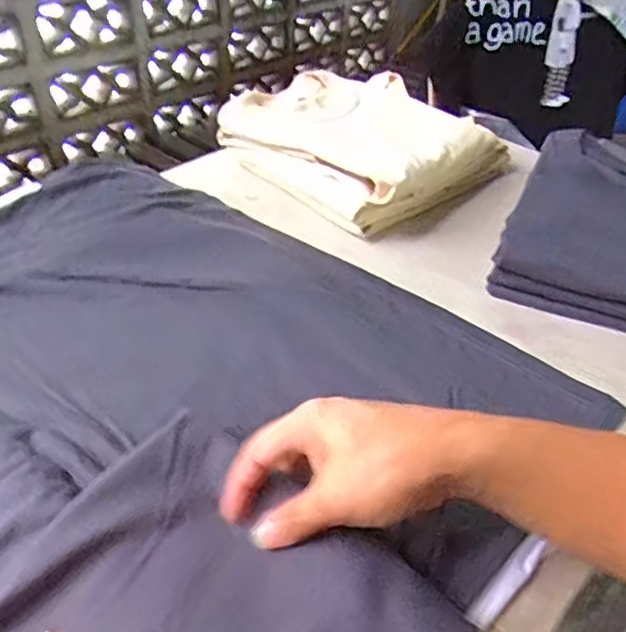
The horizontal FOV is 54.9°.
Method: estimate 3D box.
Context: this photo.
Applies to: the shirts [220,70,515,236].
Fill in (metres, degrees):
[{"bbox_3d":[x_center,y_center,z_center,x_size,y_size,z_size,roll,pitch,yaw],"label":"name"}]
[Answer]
[{"bbox_3d":[0.059,-0.215,0.736,0.266,0.073,0.245,-30,52,-34],"label":"shirts"}]

